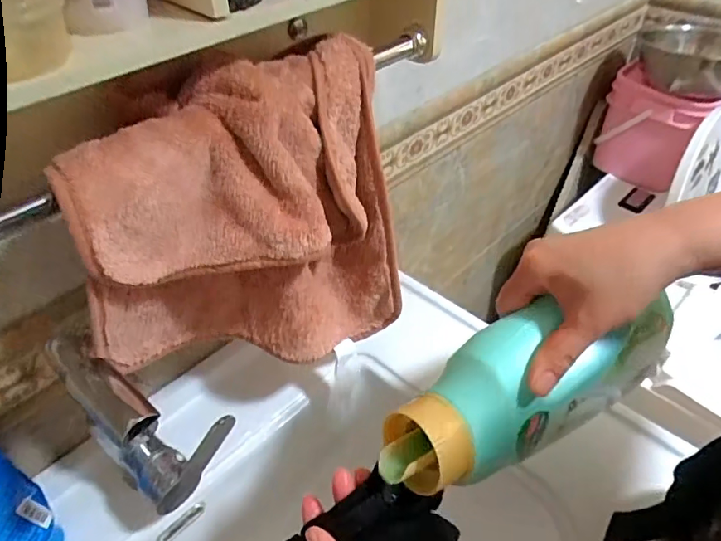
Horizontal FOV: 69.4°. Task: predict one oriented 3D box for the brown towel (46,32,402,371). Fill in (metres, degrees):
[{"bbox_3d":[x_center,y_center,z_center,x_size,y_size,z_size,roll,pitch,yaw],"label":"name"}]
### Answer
[{"bbox_3d":[-0.073,-0.017,0.435,0.282,0.265,0.121,-31,47,-26],"label":"brown towel"}]

